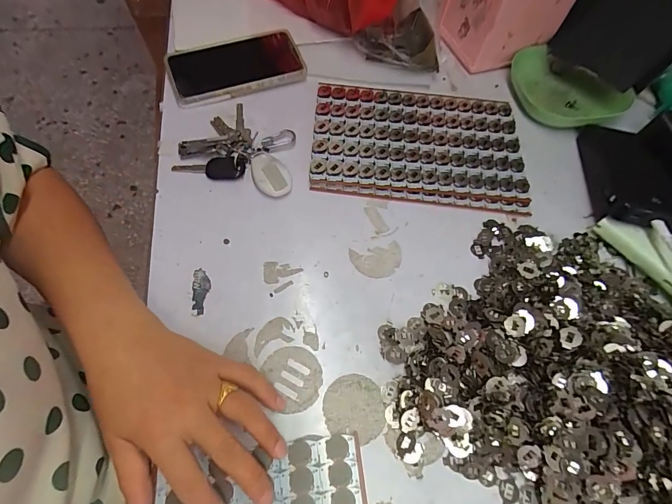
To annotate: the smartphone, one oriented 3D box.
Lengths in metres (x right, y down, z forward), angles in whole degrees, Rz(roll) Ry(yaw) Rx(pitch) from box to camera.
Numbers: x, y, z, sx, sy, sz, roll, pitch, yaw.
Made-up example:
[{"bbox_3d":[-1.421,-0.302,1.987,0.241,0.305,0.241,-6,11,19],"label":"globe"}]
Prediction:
[{"bbox_3d":[-0.130,-0.240,0.462,0.165,0.016,0.093,-18,66,-12],"label":"smartphone"}]

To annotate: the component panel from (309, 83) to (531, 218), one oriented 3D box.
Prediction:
[{"bbox_3d":[0.098,-0.128,0.427,0.246,0.017,0.157,7,64,0],"label":"component panel"}]

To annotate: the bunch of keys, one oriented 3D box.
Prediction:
[{"bbox_3d":[-0.102,-0.123,0.412,0.129,0.019,0.110,15,64,4],"label":"bunch of keys"}]

